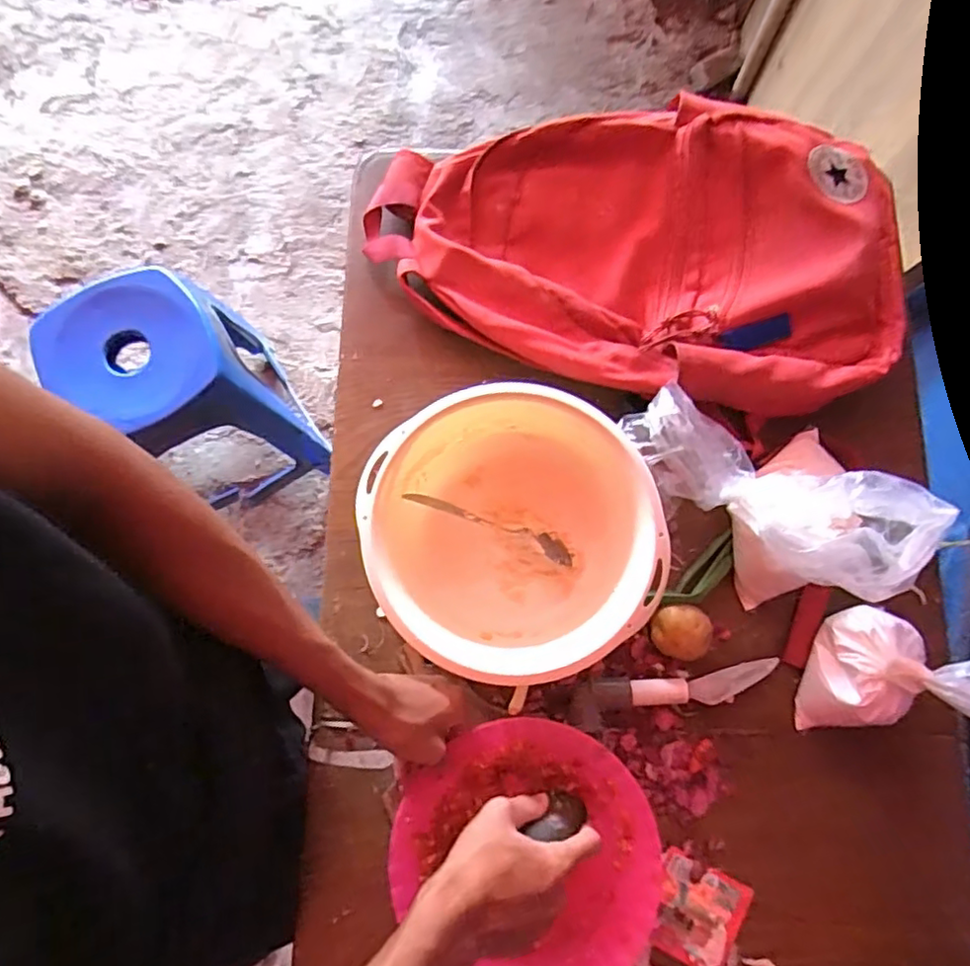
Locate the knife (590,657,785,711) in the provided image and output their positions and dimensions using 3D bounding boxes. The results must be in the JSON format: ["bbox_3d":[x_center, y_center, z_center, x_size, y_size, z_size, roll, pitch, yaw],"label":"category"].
[{"bbox_3d":[0.186,0.187,0.571,0.172,0.021,0.029,-6,79,-3],"label":"knife"}]

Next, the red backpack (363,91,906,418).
[{"bbox_3d":[0.148,-0.238,0.631,0.536,0.076,0.319,6,79,0],"label":"red backpack"}]

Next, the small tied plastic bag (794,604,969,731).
[{"bbox_3d":[0.330,0.159,0.520,0.087,0.145,0.104,-6,79,-3],"label":"small tied plastic bag"}]

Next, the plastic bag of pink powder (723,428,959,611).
[{"bbox_3d":[0.295,0.037,0.542,0.147,0.134,0.137,-34,81,-8],"label":"plastic bag of pink powder"}]

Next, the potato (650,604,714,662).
[{"bbox_3d":[0.183,0.137,0.572,0.060,0.038,0.048,3,79,-1],"label":"potato"}]

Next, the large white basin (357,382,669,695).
[{"bbox_3d":[0.023,0.045,0.559,0.244,0.092,0.239,0,79,-1],"label":"large white basin"}]

